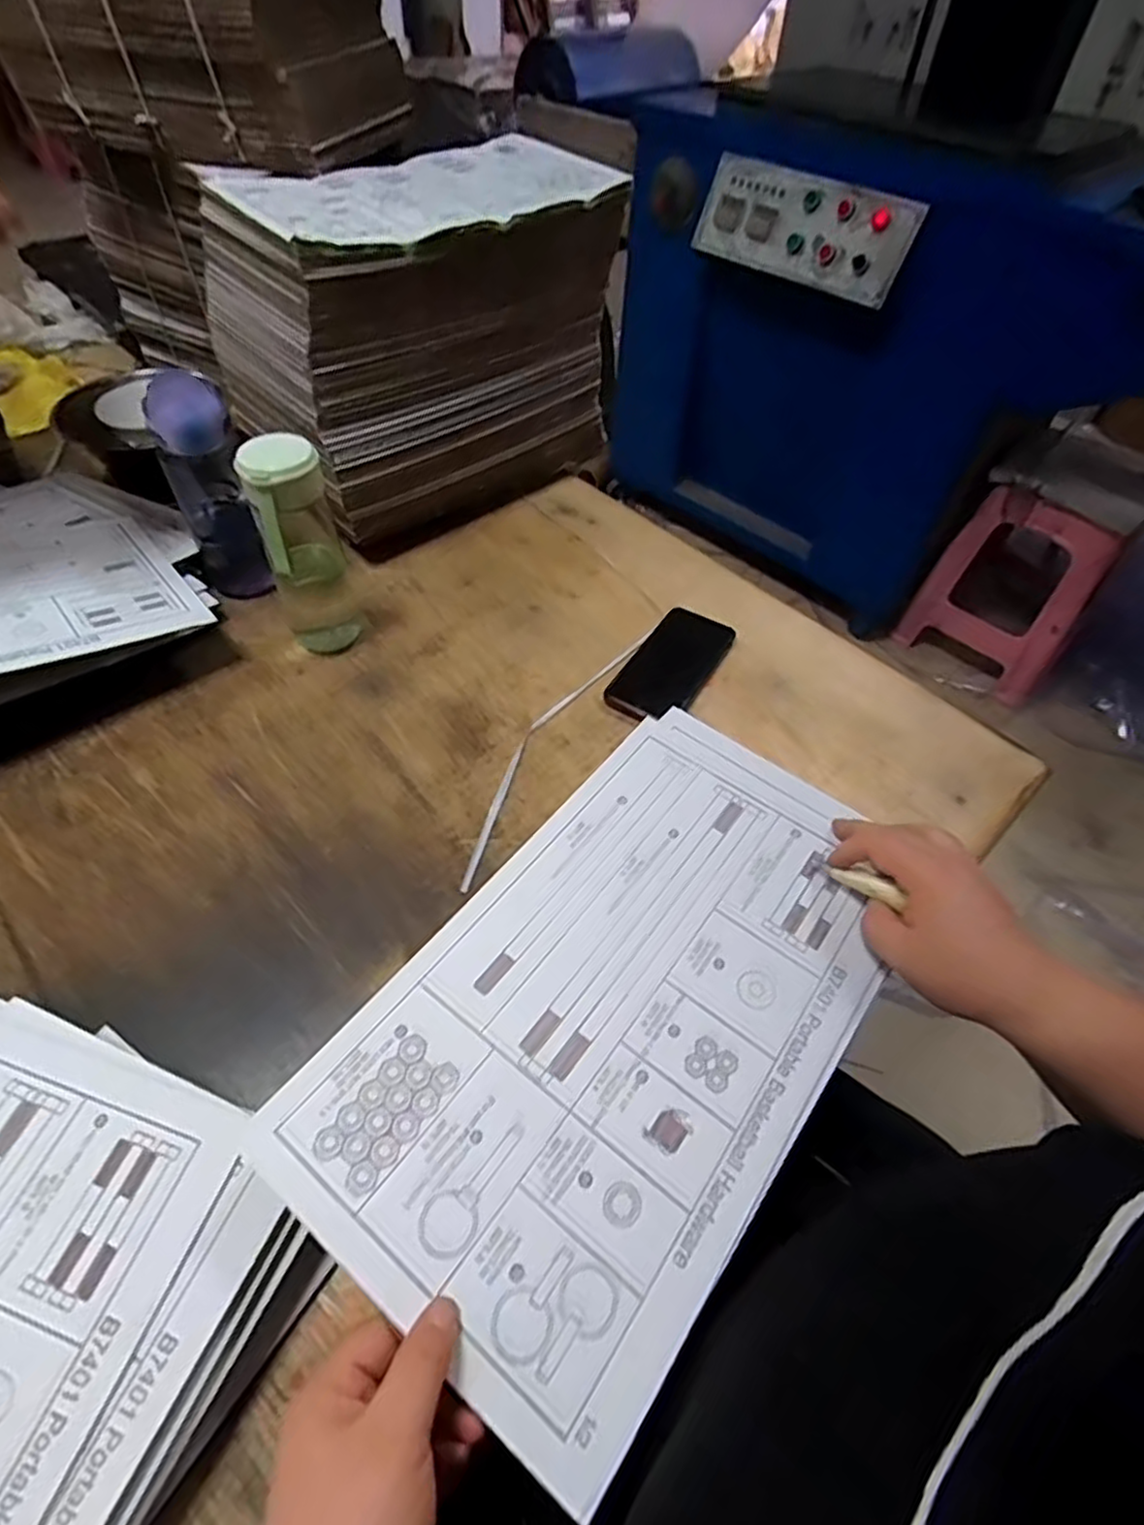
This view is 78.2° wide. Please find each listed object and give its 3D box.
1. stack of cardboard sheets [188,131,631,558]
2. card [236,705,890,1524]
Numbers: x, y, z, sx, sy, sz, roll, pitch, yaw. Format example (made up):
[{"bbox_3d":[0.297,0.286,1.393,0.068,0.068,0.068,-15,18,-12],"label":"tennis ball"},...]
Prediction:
[{"bbox_3d":[-0.170,-0.497,0.839,0.426,0.298,0.263,-36,63,-27],"label":"stack of cardboard sheets"},{"bbox_3d":[0.039,0.130,0.425,0.226,0.007,0.393,33,56,21],"label":"card"}]

